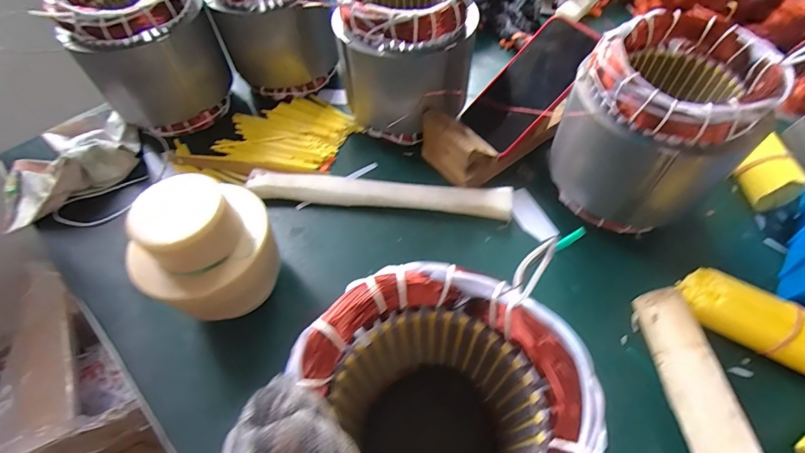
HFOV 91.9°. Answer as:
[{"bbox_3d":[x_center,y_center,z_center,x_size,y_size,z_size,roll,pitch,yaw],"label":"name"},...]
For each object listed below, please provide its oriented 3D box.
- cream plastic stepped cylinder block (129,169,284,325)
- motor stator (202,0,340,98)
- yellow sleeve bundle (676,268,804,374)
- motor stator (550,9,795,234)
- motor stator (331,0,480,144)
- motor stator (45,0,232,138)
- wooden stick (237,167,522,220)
[{"bbox_3d":[-0.163,0.027,0.334,0.108,0.117,0.087,-20,57,-11],"label":"cream plastic stepped cylinder block"},{"bbox_3d":[-0.176,-0.286,0.531,0.150,0.158,0.134,-22,57,-13],"label":"motor stator"},{"bbox_3d":[0.314,0.086,0.335,0.132,0.042,0.048,31,62,21],"label":"yellow sleeve bundle"},{"bbox_3d":[0.238,-0.091,0.379,0.149,0.155,0.135,39,65,25],"label":"motor stator"},{"bbox_3d":[0.006,-0.205,0.466,0.149,0.157,0.138,12,57,10],"label":"motor stator"},{"bbox_3d":[-0.306,-0.209,0.484,0.151,0.165,0.145,-26,59,-15],"label":"motor stator"},{"bbox_3d":[-0.028,-0.036,0.450,0.301,0.024,0.030,5,56,5],"label":"wooden stick"}]

